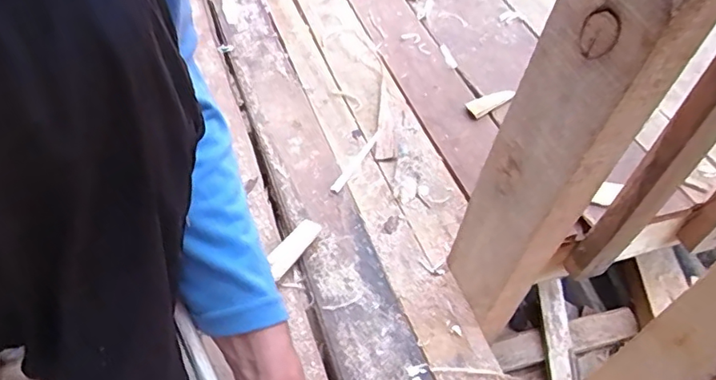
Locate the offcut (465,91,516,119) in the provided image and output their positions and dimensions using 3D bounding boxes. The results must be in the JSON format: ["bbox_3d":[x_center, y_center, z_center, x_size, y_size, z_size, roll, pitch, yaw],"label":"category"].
[{"bbox_3d":[0.198,-0.132,0.835,0.073,0.014,0.035,-25,54,-6],"label":"offcut"}]

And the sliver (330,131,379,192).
[{"bbox_3d":[-0.002,-0.038,0.732,0.013,0.006,0.127,23,50,13],"label":"sliver"}]

